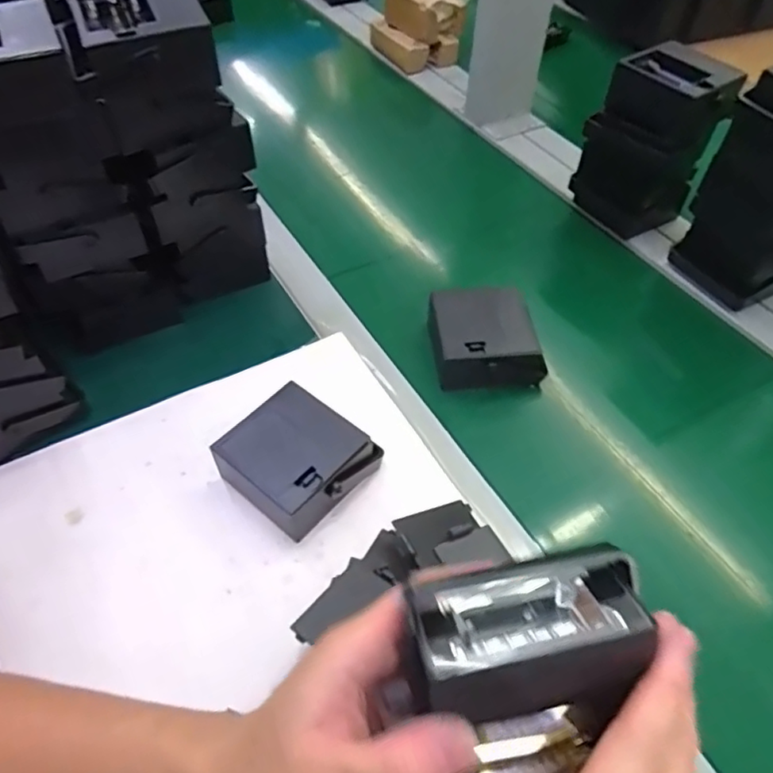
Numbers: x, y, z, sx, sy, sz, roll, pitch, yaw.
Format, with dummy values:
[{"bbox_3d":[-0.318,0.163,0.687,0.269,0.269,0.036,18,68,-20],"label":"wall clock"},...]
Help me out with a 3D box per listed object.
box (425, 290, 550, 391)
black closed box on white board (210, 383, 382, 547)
[{"bbox_3d":[0.083,-0.046,0.532,0.093,0.044,0.090,-3,51,-3],"label":"box"},{"bbox_3d":[-0.065,0.053,0.442,0.090,0.046,0.093,34,59,24],"label":"black closed box on white board"}]

